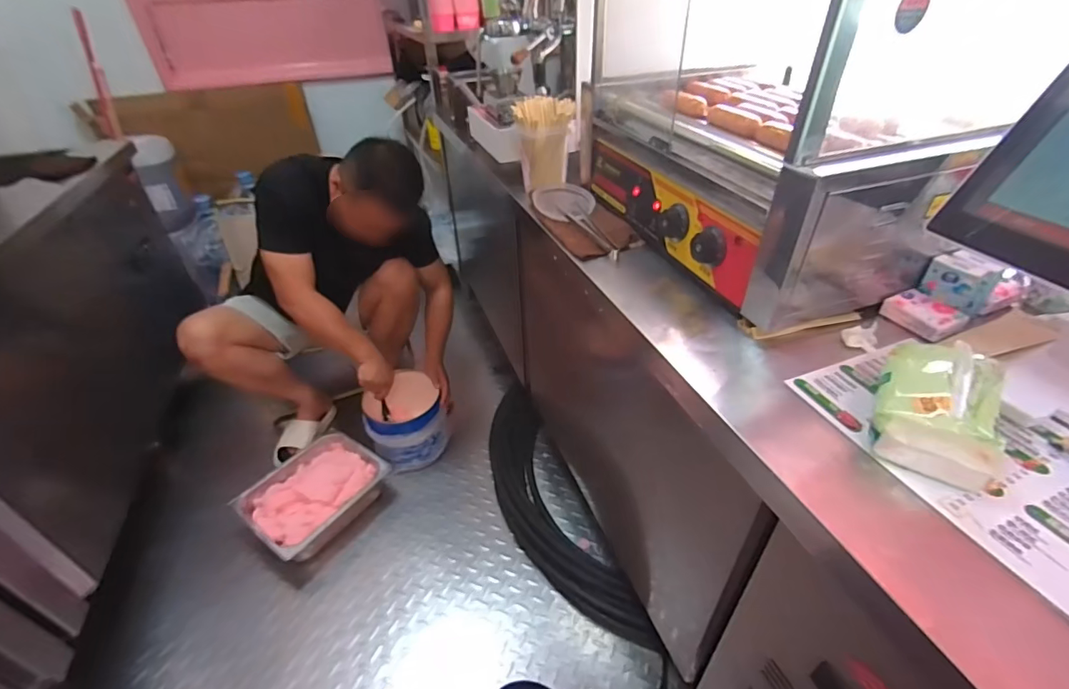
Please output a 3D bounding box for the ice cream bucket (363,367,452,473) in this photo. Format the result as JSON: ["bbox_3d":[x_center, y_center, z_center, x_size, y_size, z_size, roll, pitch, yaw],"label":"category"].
[{"bbox_3d":[-0.392,0.226,1.475,0.219,0.215,0.258,-15,40,-17],"label":"ice cream bucket"}]

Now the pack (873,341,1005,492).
[{"bbox_3d":[0.392,0.061,0.466,0.101,0.082,0.138,25,45,30],"label":"pack"}]

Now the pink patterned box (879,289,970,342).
[{"bbox_3d":[0.505,-0.041,0.628,0.053,0.029,0.076,-14,40,-16],"label":"pink patterned box"}]

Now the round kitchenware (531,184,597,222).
[{"bbox_3d":[0.059,-0.267,0.923,0.116,0.021,0.124,-1,45,-5],"label":"round kitchenware"}]

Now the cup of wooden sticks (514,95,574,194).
[{"bbox_3d":[0.019,-0.412,0.992,0.107,0.146,0.114,3,38,5],"label":"cup of wooden sticks"}]

